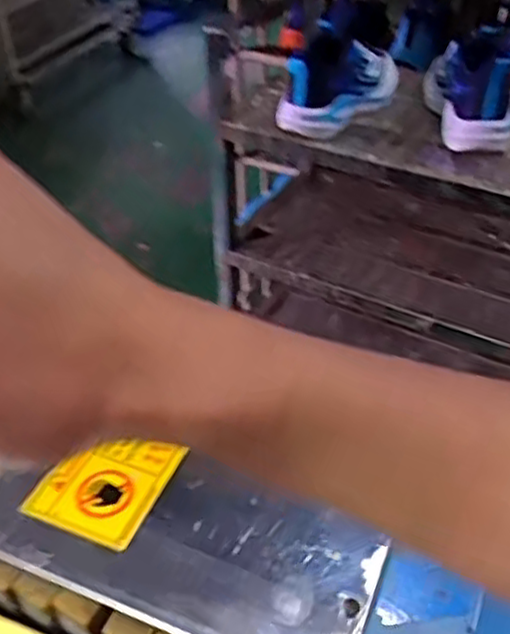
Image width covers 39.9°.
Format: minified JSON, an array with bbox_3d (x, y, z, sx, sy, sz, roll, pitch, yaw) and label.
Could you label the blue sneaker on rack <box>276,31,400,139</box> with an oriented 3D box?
[{"bbox_3d":[0.120,-0.330,0.936,0.080,0.102,0.213,21,46,28],"label":"blue sneaker on rack"}]

